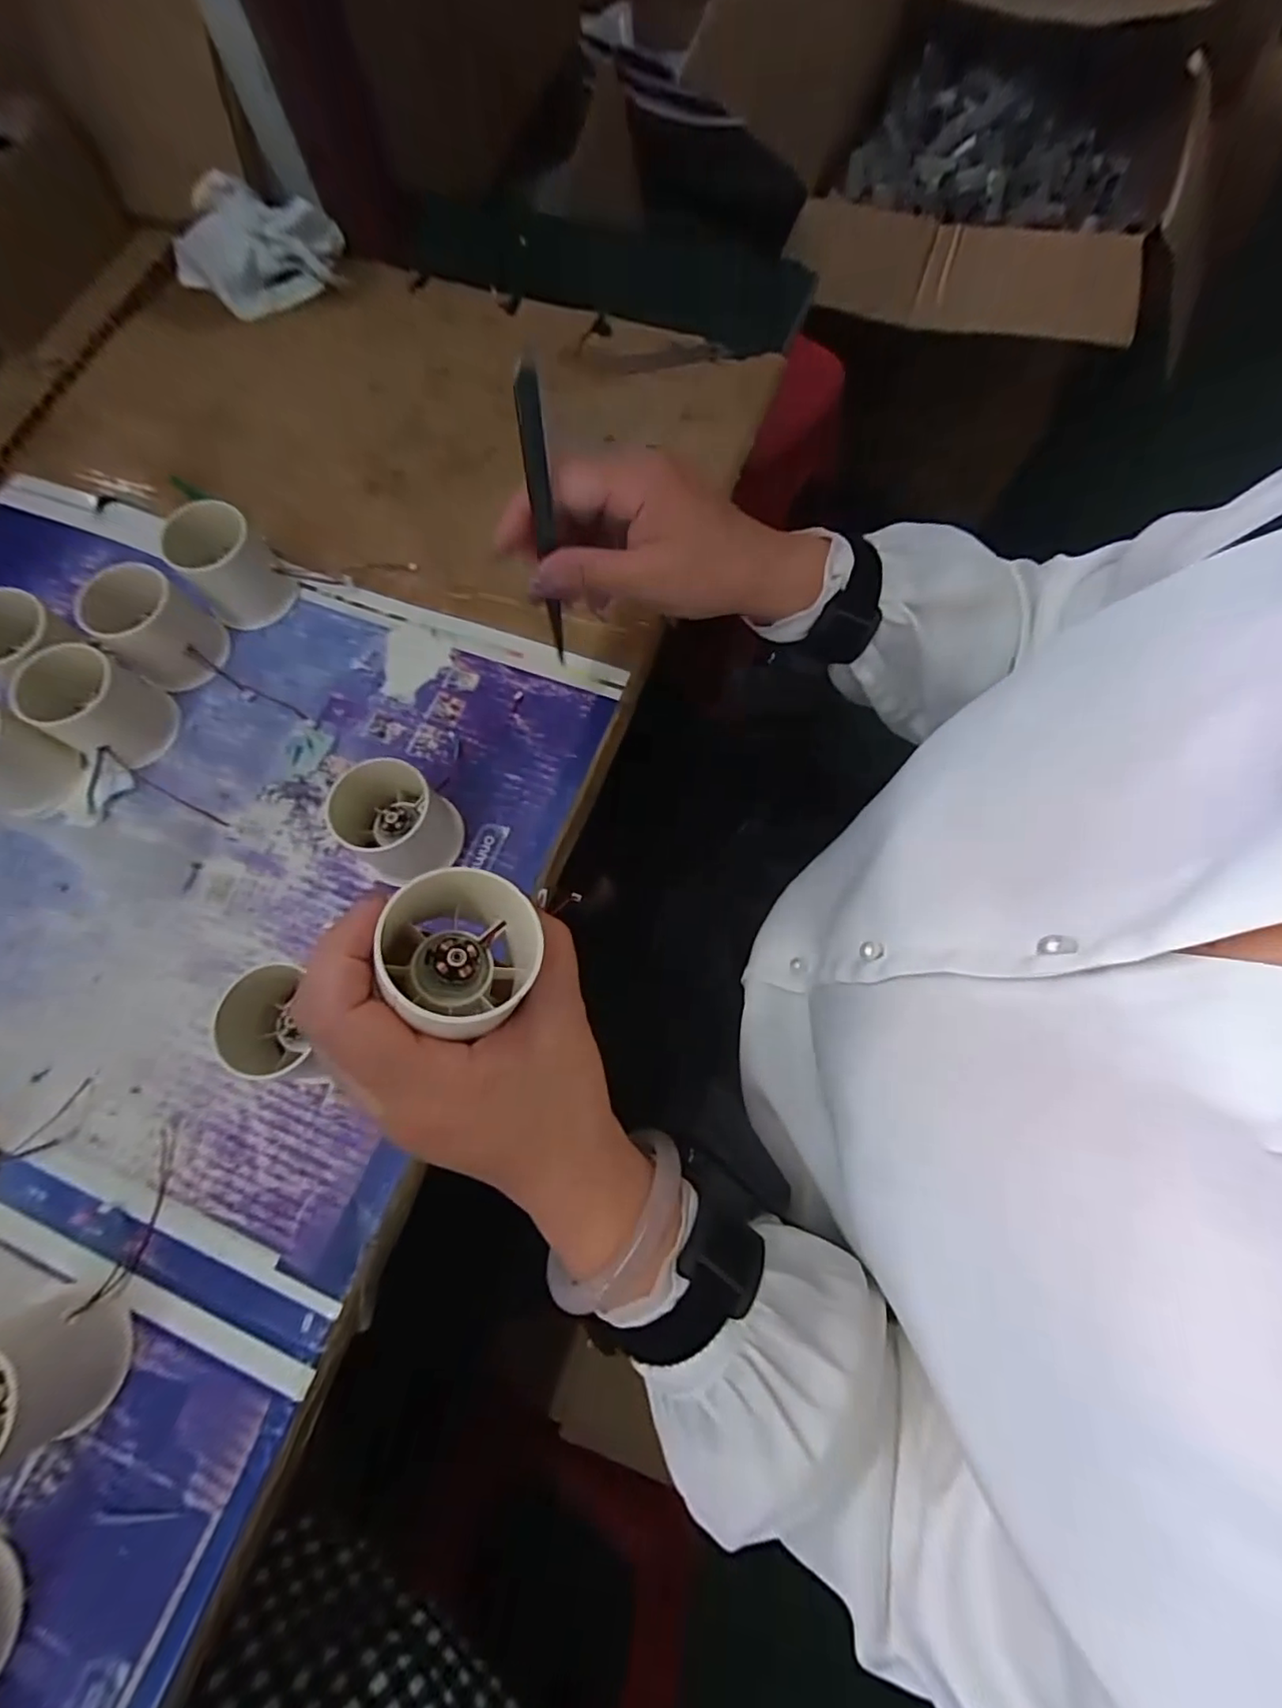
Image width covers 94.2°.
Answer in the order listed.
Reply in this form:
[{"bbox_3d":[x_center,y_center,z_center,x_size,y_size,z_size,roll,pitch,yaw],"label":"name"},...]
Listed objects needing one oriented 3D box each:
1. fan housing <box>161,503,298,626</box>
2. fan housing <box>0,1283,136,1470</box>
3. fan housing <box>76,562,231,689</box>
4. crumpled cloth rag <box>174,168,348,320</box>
[{"bbox_3d":[-0.254,-0.177,0.367,0.050,0.049,0.047,-43,77,-12],"label":"fan housing"},{"bbox_3d":[-0.259,0.219,0.243,0.065,0.046,0.052,-21,74,-6],"label":"fan housing"},{"bbox_3d":[-0.282,-0.130,0.353,0.049,0.050,0.055,35,76,10],"label":"fan housing"},{"bbox_3d":[-0.305,-0.486,0.474,0.118,0.040,0.094,-38,76,-11],"label":"crumpled cloth rag"}]

